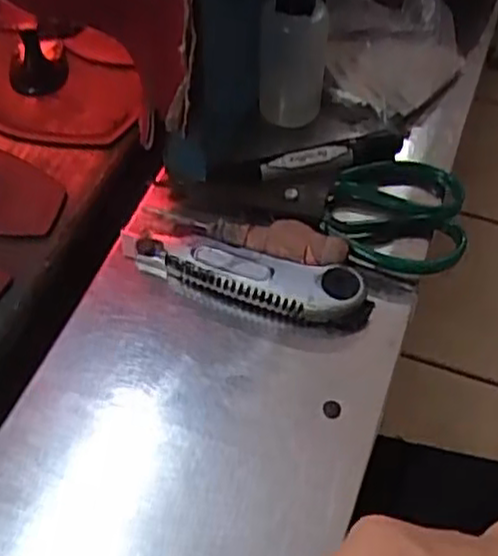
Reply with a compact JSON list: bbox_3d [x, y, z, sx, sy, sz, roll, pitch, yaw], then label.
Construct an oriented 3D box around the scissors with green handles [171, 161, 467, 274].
[{"bbox_3d":[0.057,-0.062,0.539,0.201,0.028,0.105,16,52,16],"label":"scissors with green handles"}]

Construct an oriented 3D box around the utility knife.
[{"bbox_3d":[-0.007,-0.001,0.484,0.167,0.025,0.037,14,54,11],"label":"utility knife"}]

